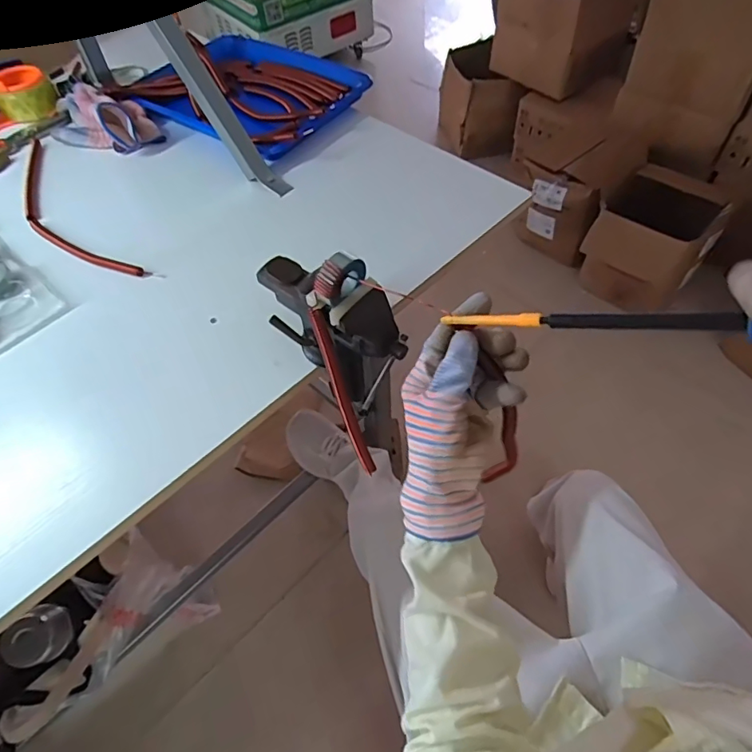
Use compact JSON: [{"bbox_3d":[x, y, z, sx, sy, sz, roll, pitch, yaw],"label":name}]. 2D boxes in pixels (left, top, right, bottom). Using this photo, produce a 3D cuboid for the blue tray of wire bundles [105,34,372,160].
[{"bbox_3d":[-0.188,-0.435,0.779,0.346,0.038,0.275,30,62,22],"label":"blue tray of wire bundles"}]

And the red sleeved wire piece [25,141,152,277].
[{"bbox_3d":[-0.407,-0.210,0.659,0.072,0.008,0.366,-36,61,-20],"label":"red sleeved wire piece"}]

